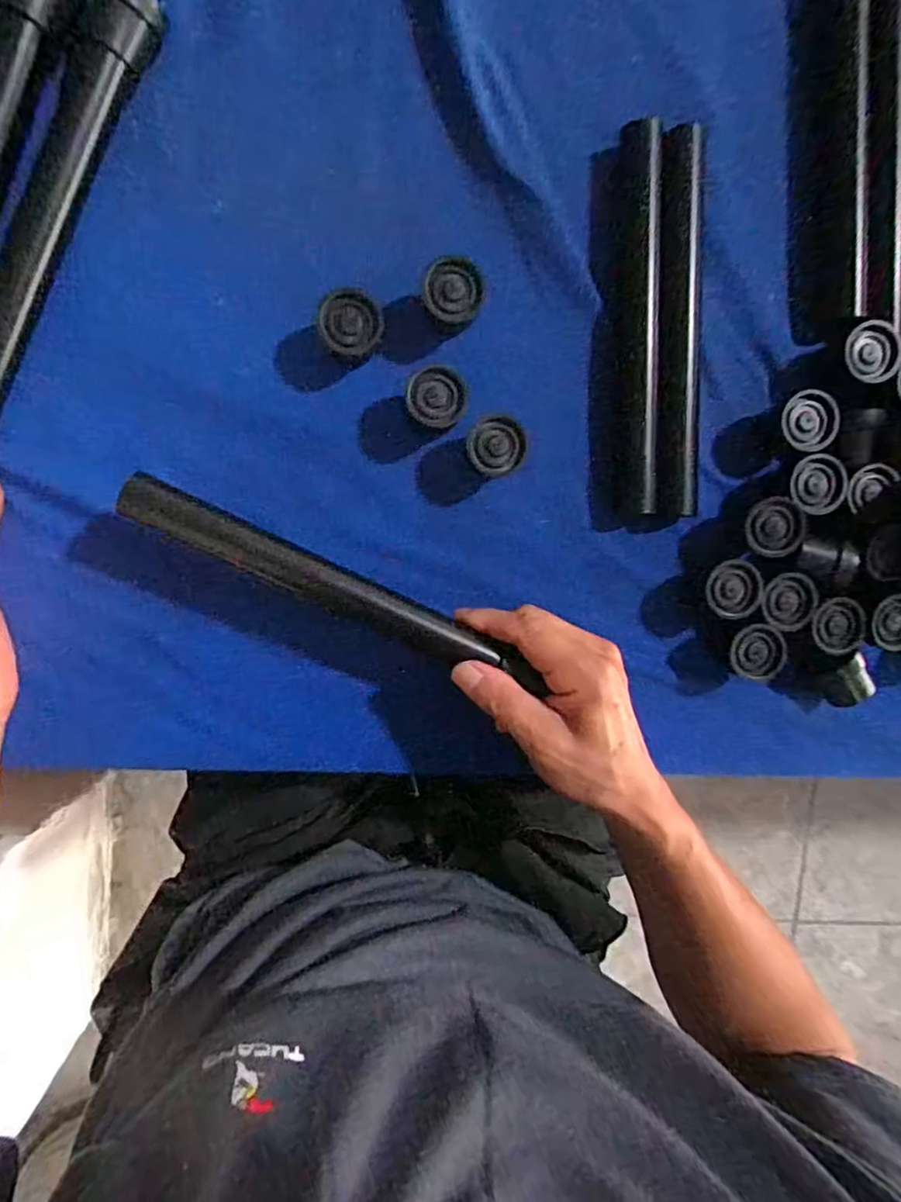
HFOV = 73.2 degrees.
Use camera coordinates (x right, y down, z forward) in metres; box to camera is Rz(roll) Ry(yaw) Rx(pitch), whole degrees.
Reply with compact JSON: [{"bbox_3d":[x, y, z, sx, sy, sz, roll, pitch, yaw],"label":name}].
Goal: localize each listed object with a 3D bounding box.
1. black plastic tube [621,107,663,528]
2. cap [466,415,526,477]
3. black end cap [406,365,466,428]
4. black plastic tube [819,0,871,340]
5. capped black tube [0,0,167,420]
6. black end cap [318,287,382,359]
[{"bbox_3d":[0.112,-0.163,0.363,0.020,0.019,0.220,-3,96,-6],"label":"black plastic tube"},{"bbox_3d":[0.026,-0.090,0.356,0.032,0.033,0.031,-1,96,-6],"label":"cap"},{"bbox_3d":[-0.009,-0.115,0.350,0.033,0.030,0.032,-1,96,-6],"label":"black end cap"},{"bbox_3d":[0.234,-0.276,0.355,0.018,0.023,0.231,-4,97,-6],"label":"black plastic tube"},{"bbox_3d":[-0.219,-0.201,0.326,0.032,0.028,0.251,25,93,-8],"label":"capped black tube"},{"bbox_3d":[-0.056,-0.154,0.345,0.034,0.033,0.033,-1,96,-6],"label":"black end cap"}]

